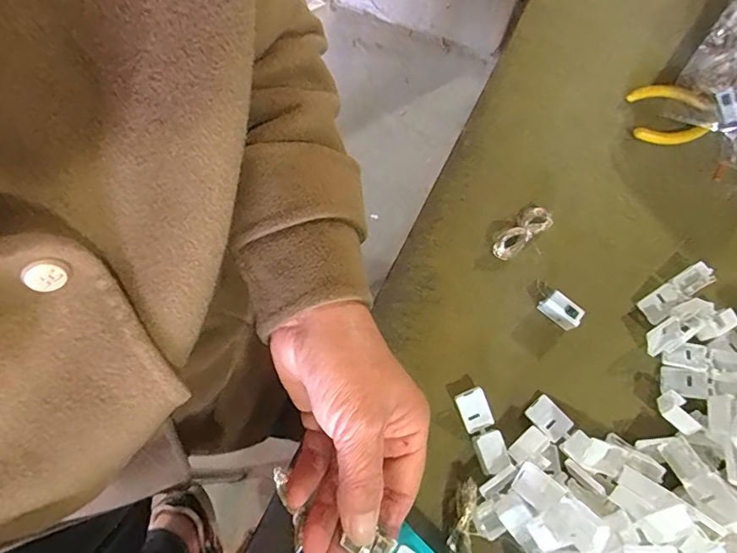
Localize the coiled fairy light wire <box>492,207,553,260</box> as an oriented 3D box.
[{"bbox_3d":[0.111,-0.031,0.350,0.050,0.012,0.019,-38,77,-11],"label":"coiled fairy light wire"}]

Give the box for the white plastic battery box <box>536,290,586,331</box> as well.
[{"bbox_3d":[0.132,0.024,0.331,0.027,0.020,0.013,36,76,10],"label":"white plastic battery box"}]

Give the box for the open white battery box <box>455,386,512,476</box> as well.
[{"bbox_3d":[0.074,0.100,0.312,0.019,0.016,0.051,-20,74,-6],"label":"open white battery box"}]

